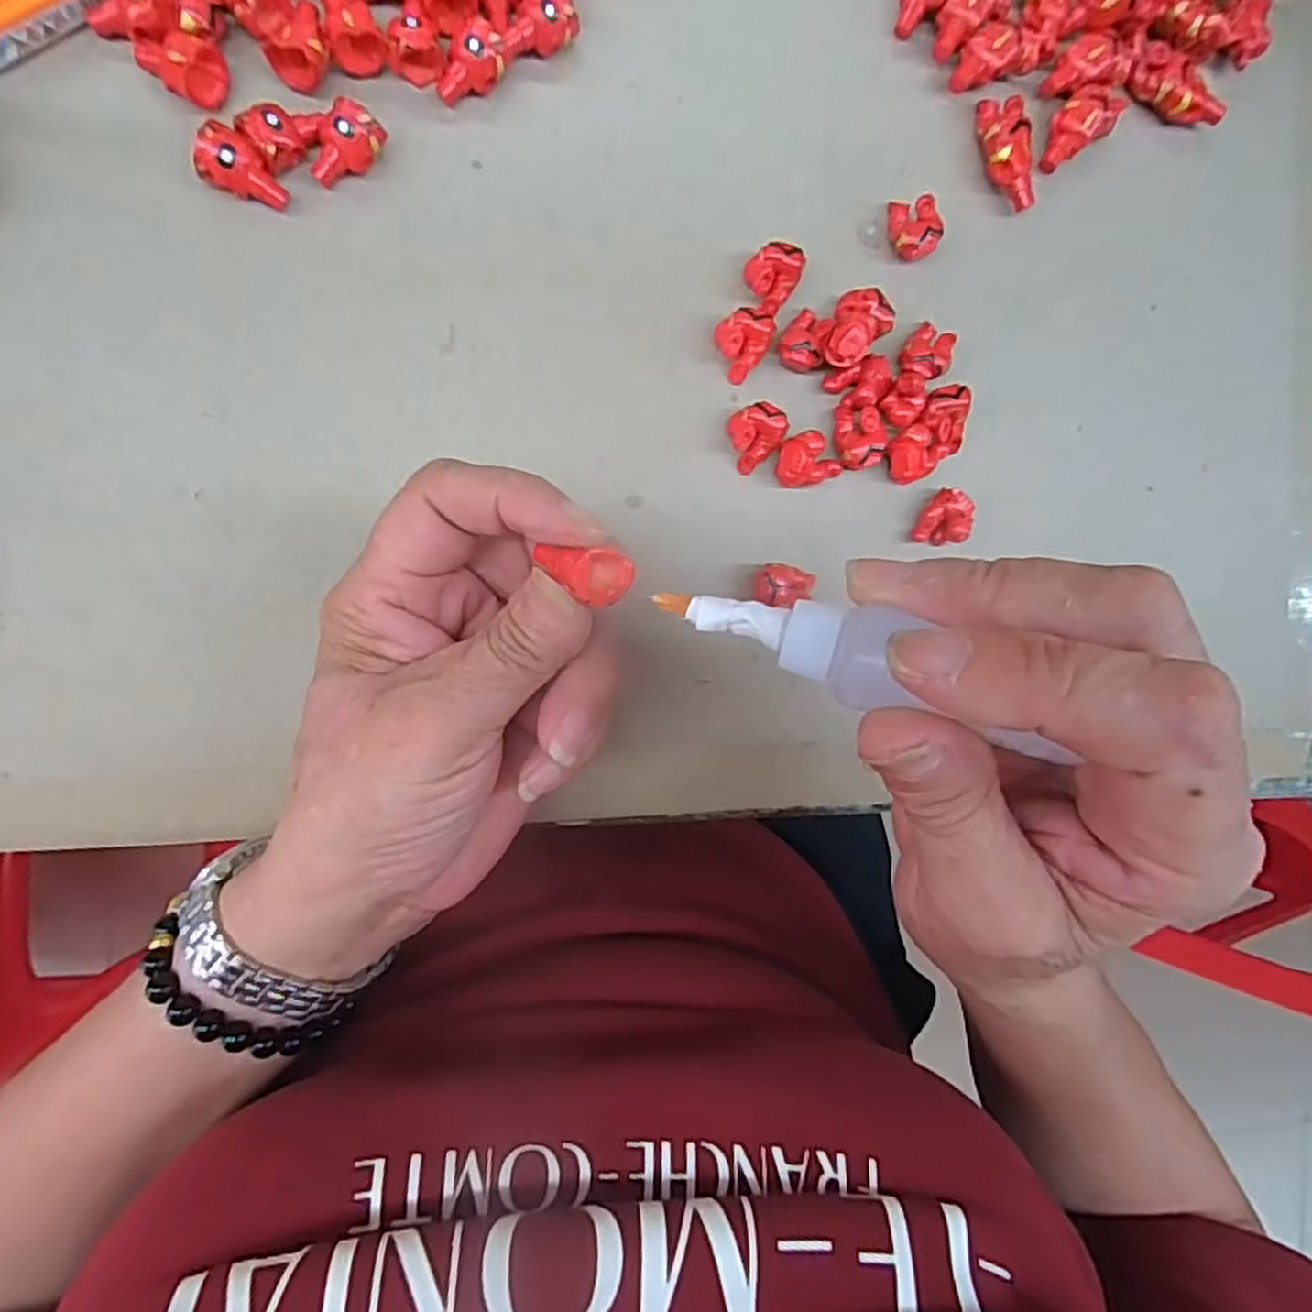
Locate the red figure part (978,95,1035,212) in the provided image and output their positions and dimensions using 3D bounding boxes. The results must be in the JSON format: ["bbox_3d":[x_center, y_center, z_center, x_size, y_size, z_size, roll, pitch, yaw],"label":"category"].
[{"bbox_3d":[0.130,-0.187,0.270,0.016,0.012,0.040,-13,94,-9],"label":"red figure part"}]

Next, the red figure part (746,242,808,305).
[{"bbox_3d":[0.042,-0.136,0.260,0.018,0.016,0.019,0,92,-10],"label":"red figure part"}]

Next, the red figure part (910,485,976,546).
[{"bbox_3d":[0.109,-0.051,0.272,0.017,0.011,0.021,18,89,-10],"label":"red figure part"}]

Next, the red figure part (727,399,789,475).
[{"bbox_3d":[0.035,-0.079,0.261,0.018,0.014,0.021,44,85,-8],"label":"red figure part"}]

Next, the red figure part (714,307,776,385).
[{"bbox_3d":[0.031,-0.112,0.259,0.018,0.014,0.023,39,86,-9],"label":"red figure part"}]

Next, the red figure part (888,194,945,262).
[{"bbox_3d":[0.095,-0.156,0.267,0.016,0.013,0.025,-4,93,-10],"label":"red figure part"}]

